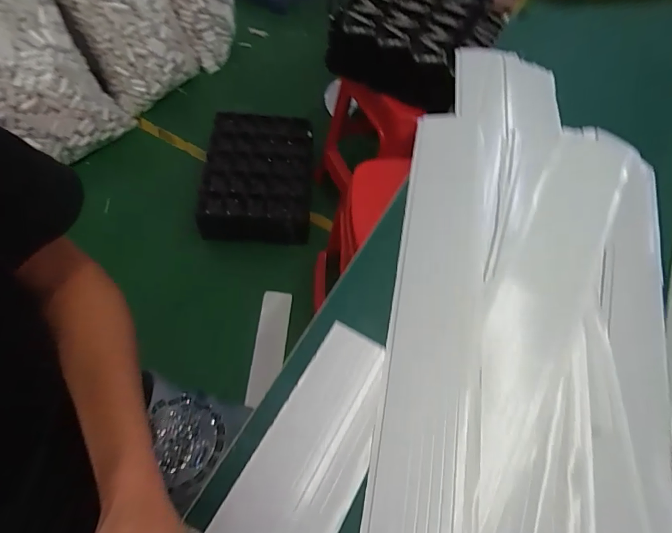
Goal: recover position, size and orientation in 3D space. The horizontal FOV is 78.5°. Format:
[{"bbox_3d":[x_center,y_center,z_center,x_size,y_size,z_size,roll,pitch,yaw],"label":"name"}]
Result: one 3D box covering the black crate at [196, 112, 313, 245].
[{"bbox_3d":[-0.245,-0.282,1.324,0.330,0.142,0.474,3,59,-4],"label":"black crate"}]

